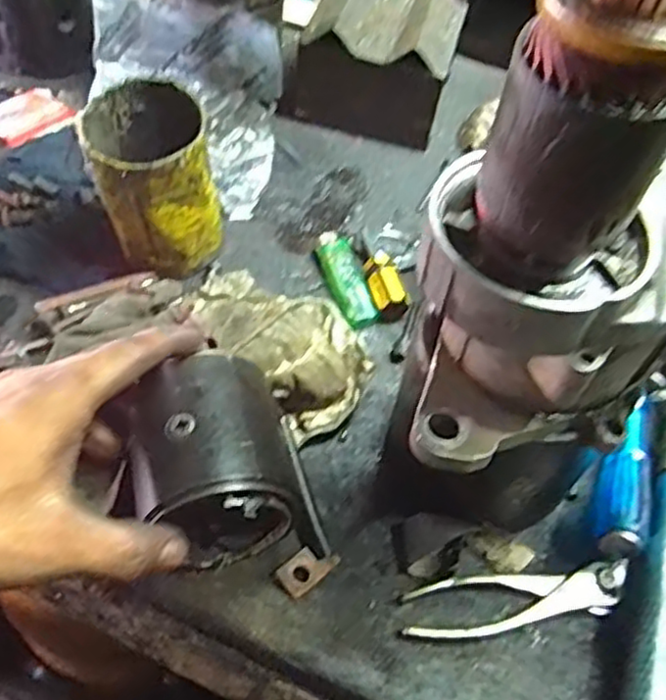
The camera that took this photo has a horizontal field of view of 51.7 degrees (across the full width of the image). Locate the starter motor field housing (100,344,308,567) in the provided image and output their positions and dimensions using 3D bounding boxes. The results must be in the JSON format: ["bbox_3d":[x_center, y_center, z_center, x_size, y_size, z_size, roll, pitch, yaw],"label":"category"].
[{"bbox_3d":[-0.064,0.055,0.355,0.076,0.071,0.092,-16,60,-12],"label":"starter motor field housing"}]

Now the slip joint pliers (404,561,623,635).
[{"bbox_3d":[0.096,0.131,0.364,0.120,0.013,0.030,-4,53,-11],"label":"slip joint pliers"}]

